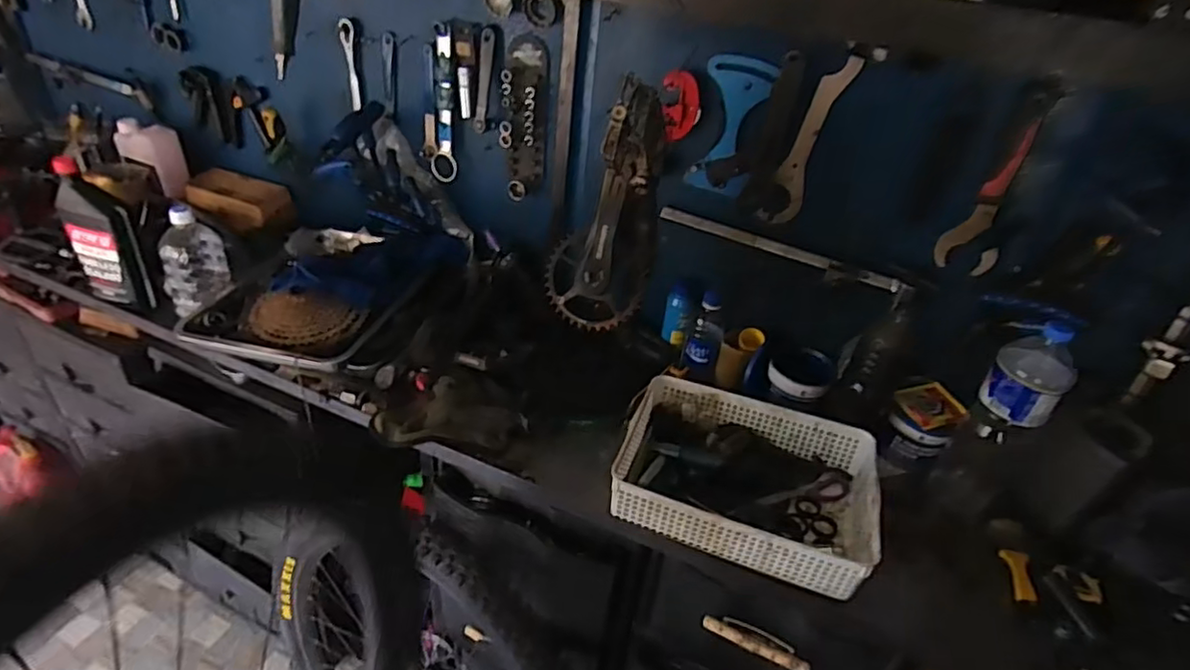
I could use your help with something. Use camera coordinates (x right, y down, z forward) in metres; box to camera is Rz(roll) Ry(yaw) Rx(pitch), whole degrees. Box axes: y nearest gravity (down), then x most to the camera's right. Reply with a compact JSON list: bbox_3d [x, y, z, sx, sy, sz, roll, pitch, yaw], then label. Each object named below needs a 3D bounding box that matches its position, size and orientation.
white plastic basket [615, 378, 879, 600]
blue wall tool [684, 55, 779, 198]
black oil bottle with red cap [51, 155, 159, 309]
[{"bbox_3d":[0.203,0.193,0.869,0.324,0.075,0.252,16,36,12],"label":"white plastic basket"},{"bbox_3d":[0.196,-0.302,0.930,0.093,0.191,0.015,17,37,14],"label":"blue wall tool"},{"bbox_3d":[-0.810,-0.161,1.049,0.108,0.229,0.054,14,36,10],"label":"black oil bottle with red cap"}]

